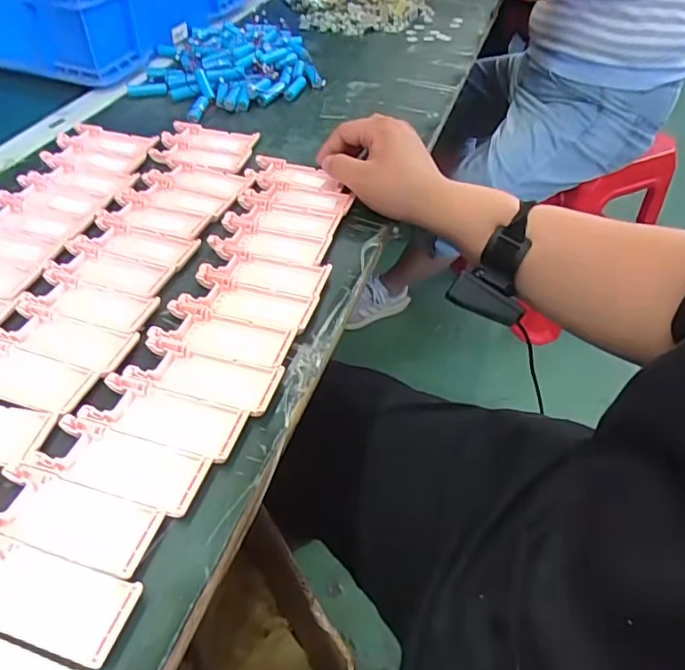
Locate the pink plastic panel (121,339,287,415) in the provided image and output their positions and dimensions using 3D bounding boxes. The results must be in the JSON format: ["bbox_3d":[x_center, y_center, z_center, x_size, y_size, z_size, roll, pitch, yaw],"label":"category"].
[{"bbox_3d":[-0.096,0.026,0.374,0.104,0.007,0.040,14,48,11],"label":"pink plastic panel"}]

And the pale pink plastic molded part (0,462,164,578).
[{"bbox_3d":[-0.156,0.103,0.303,0.103,0.005,0.039,14,48,11],"label":"pale pink plastic molded part"}]

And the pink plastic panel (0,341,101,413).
[{"bbox_3d":[-0.225,0.028,0.376,0.104,0.005,0.039,13,48,10],"label":"pink plastic panel"}]

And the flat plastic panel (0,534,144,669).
[{"bbox_3d":[-0.158,0.132,0.275,0.103,0.006,0.040,14,48,10],"label":"flat plastic panel"}]

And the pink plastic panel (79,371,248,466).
[{"bbox_3d":[-0.117,0.052,0.351,0.101,0.005,0.038,14,48,11],"label":"pink plastic panel"}]

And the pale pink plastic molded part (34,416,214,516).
[{"bbox_3d":[-0.135,0.078,0.327,0.101,0.004,0.038,15,48,12],"label":"pale pink plastic molded part"}]

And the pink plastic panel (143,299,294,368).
[{"bbox_3d":[-0.090,0.000,0.405,0.103,0.007,0.040,12,48,9],"label":"pink plastic panel"}]

